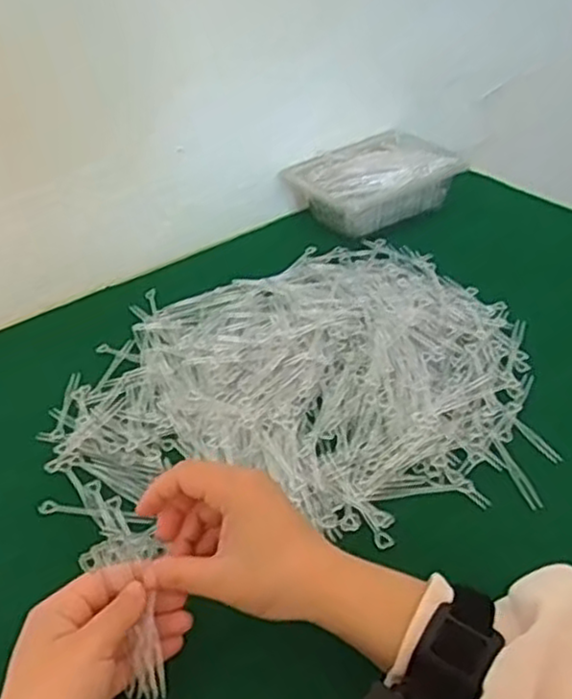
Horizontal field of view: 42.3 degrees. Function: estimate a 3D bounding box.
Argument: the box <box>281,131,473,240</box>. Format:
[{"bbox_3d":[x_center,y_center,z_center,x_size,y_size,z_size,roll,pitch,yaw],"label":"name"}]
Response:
[{"bbox_3d":[0.106,-0.199,0.850,0.180,0.054,0.132,-25,42,-22],"label":"box"}]

